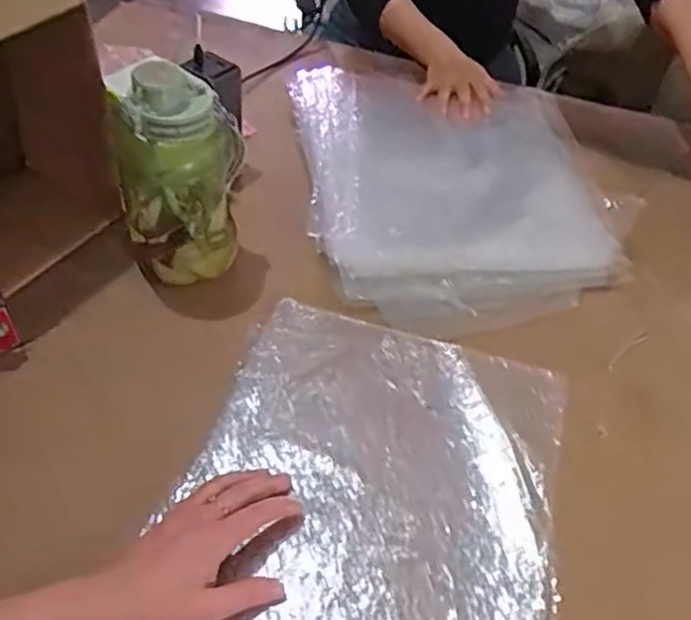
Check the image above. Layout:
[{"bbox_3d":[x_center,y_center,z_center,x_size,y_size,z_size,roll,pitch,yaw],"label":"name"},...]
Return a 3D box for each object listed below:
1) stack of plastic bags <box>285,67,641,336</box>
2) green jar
[{"bbox_3d":[0.126,-0.177,0.857,0.360,0.067,0.470,-6,49,-9],"label":"stack of plastic bags"},{"bbox_3d":[-0.157,-0.128,0.676,0.109,0.211,0.087,-5,49,-8],"label":"green jar"}]

